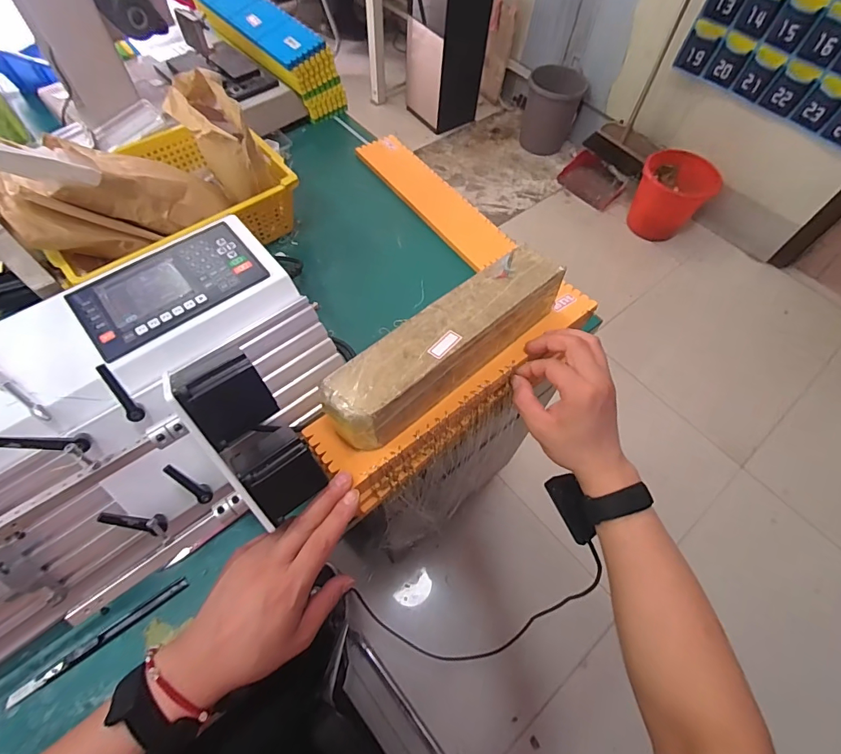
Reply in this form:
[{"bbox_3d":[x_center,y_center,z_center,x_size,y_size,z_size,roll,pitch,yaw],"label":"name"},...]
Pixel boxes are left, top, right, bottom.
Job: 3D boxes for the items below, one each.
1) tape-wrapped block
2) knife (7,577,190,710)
[{"bbox_3d":[0.029,-0.035,0.431,0.275,0.059,0.067,-37,69,-21],"label":"tape-wrapped block"},{"bbox_3d":[-0.298,0.245,0.405,0.157,0.008,0.011,-34,68,-19],"label":"knife"}]

